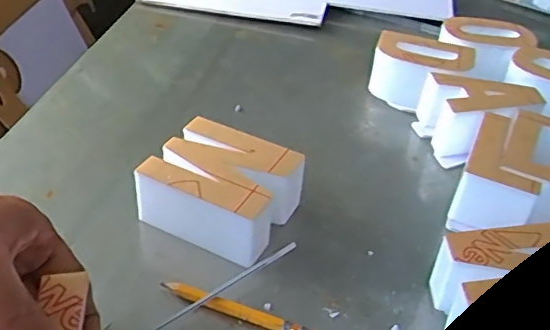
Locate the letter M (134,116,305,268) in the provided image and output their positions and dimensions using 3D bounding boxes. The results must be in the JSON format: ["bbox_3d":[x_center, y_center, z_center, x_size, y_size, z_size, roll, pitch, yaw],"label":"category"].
[{"bbox_3d":[-0.035,0.016,0.384,0.086,0.045,0.074,21,40,18],"label":"letter M"}]

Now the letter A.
[{"bbox_3d":[0.164,-0.041,0.485,0.085,0.050,0.065,-5,39,-15],"label":"letter A"}]

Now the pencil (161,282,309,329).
[{"bbox_3d":[-0.020,0.081,0.333,0.090,0.007,0.007,16,39,12],"label":"pencil"}]

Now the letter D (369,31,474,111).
[{"bbox_3d":[0.125,-0.079,0.523,0.084,0.048,0.070,13,39,9],"label":"letter D"}]

